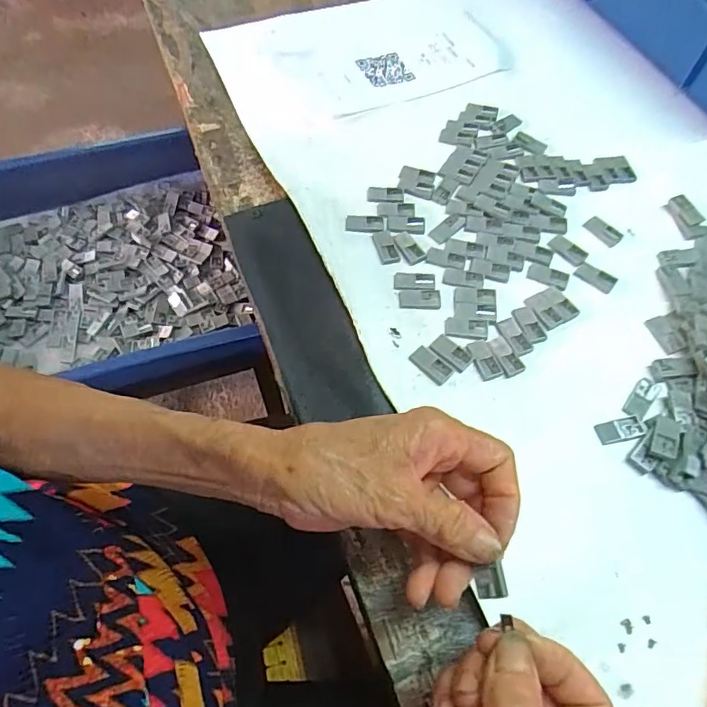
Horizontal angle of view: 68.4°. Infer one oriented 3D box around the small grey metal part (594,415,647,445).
[{"bbox_3d":[0.164,0.046,0.318,0.030,0.004,0.014,-10,63,-8],"label":"small grey metal part"}]

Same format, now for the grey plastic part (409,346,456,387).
[{"bbox_3d":[0.050,0.007,0.335,0.028,0.004,0.015,39,67,17],"label":"grey plastic part"}]

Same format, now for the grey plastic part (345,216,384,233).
[{"bbox_3d":[0.008,-0.096,0.386,0.029,0.004,0.014,-3,62,-4],"label":"grey plastic part"}]

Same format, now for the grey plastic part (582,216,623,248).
[{"bbox_3d":[0.189,-0.093,0.392,0.028,0.004,0.015,42,67,18],"label":"grey plastic part"}]

